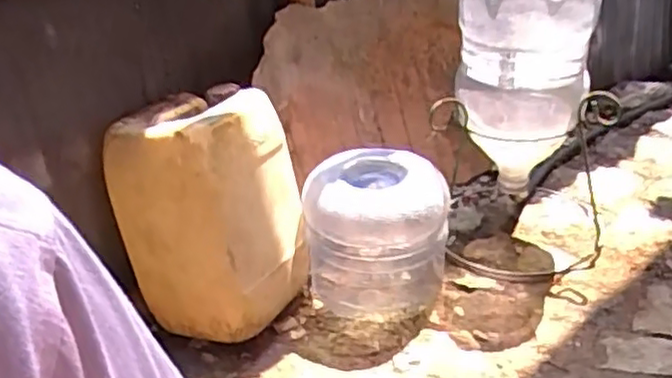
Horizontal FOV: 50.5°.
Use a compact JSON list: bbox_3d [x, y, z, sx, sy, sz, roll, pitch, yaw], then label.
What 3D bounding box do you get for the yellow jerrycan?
[{"bbox_3d":[-0.201,0.033,1.236,0.210,0.373,0.221,5,33,19],"label":"yellow jerrycan"}]

